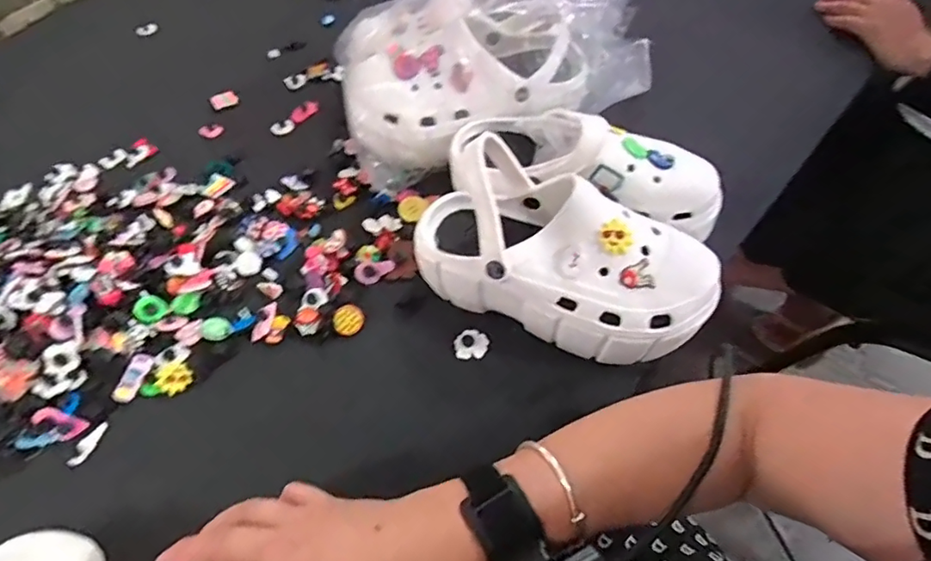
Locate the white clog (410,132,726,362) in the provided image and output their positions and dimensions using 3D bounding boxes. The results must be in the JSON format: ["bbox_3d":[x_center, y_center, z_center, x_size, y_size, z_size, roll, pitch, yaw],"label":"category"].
[{"bbox_3d":[0.077,-0.019,0.453,0.248,0.118,0.098,19,59,15],"label":"white clog"}]

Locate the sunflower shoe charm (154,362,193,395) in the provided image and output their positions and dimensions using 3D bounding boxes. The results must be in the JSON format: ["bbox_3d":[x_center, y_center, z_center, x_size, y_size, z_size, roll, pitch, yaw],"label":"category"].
[{"bbox_3d":[-0.252,0.084,0.472,0.026,0.004,0.027,-1,56,2],"label":"sunflower shoe charm"}]

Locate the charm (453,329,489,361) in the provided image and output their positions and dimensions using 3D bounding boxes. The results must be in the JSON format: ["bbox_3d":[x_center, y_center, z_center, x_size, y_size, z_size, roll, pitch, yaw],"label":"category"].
[{"bbox_3d":[0.005,0.055,0.477,0.029,0.010,0.024,-11,56,-4],"label":"charm"}]

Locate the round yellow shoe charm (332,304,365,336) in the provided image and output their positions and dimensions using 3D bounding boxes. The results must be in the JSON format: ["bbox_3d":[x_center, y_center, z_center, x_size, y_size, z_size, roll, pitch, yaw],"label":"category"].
[{"bbox_3d":[-0.106,0.036,0.495,0.028,0.012,0.024,-34,61,-19],"label":"round yellow shoe charm"}]

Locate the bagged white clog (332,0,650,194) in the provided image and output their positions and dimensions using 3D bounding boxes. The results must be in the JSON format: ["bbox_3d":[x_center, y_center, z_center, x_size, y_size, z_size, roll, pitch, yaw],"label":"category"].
[{"bbox_3d":[0.035,-0.258,0.611,0.357,0.138,0.221,-19,57,-10],"label":"bagged white clog"}]

